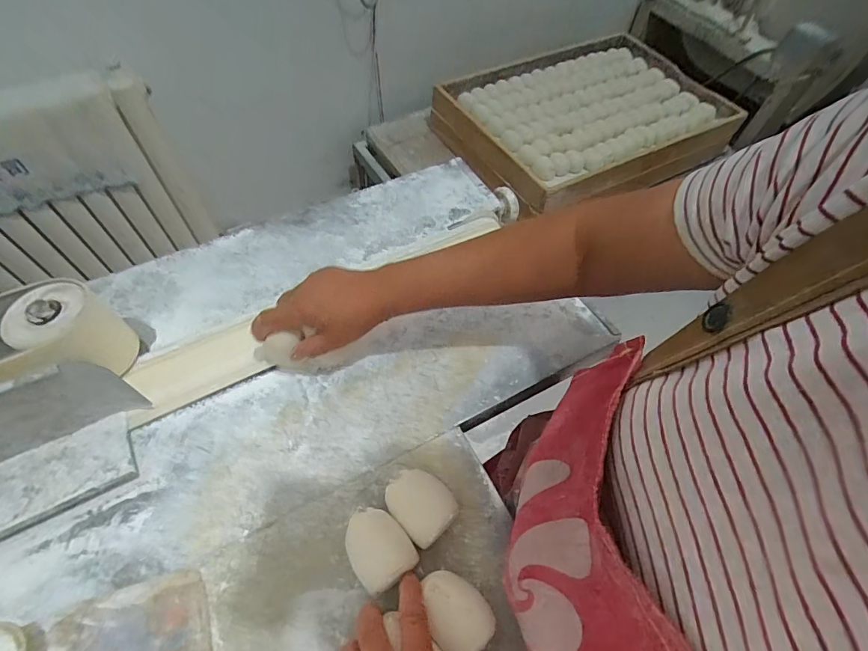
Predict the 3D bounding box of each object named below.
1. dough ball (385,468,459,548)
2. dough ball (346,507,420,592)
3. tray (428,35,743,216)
[{"bbox_3d":[-0.013,0.169,0.414,0.052,0.042,0.069,-35,65,-22],"label":"dough ball"},{"bbox_3d":[-0.050,0.198,0.391,0.049,0.044,0.064,-32,64,-21],"label":"dough ball"},{"bbox_3d":[0.470,-0.644,1.312,0.794,0.097,0.530,-23,62,-17],"label":"tray"}]

